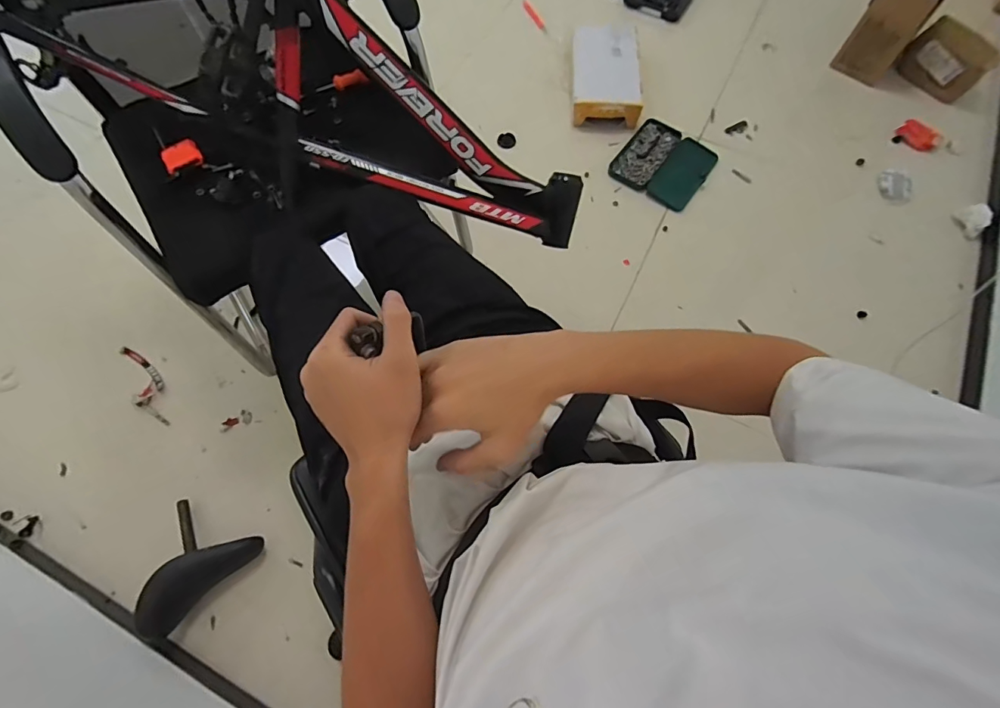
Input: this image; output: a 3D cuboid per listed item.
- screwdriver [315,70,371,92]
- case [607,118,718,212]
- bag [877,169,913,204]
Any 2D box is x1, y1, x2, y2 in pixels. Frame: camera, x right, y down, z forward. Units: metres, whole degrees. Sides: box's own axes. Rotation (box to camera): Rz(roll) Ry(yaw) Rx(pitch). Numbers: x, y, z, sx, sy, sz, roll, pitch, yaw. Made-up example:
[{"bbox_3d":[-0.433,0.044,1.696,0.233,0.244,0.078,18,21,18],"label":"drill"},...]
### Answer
[{"bbox_3d":[-0.274,-0.474,0.804,0.090,0.017,0.024,-17,71,-7],"label":"screwdriver"},{"bbox_3d":[0.475,-0.556,1.336,0.242,0.026,0.265,35,73,11],"label":"case"},{"bbox_3d":[1.104,-0.469,1.294,0.083,0.030,0.109,-27,73,-10],"label":"bag"}]

